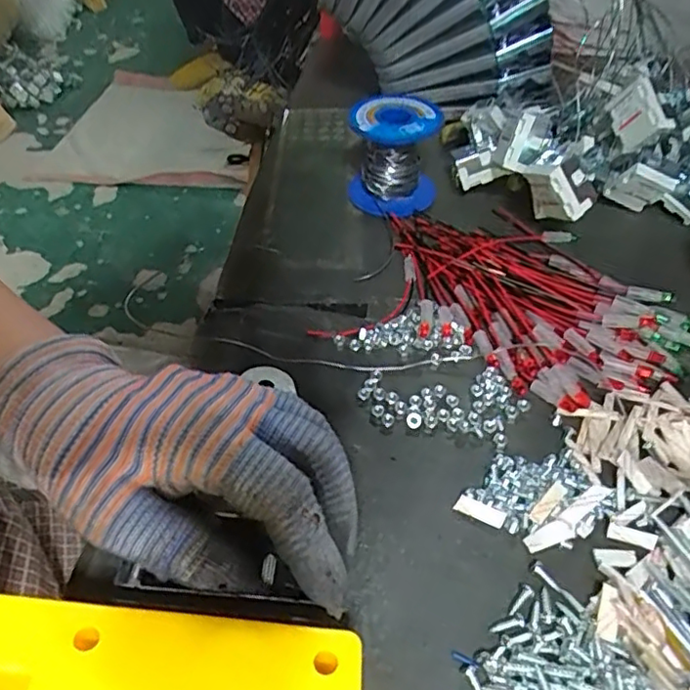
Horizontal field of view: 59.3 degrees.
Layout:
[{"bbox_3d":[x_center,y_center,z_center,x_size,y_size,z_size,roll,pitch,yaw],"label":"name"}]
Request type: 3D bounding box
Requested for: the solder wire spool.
[{"bbox_3d":[0.034,-0.135,0.424,0.060,0.064,0.065,4,47,5],"label":"solder wire spool"}]

